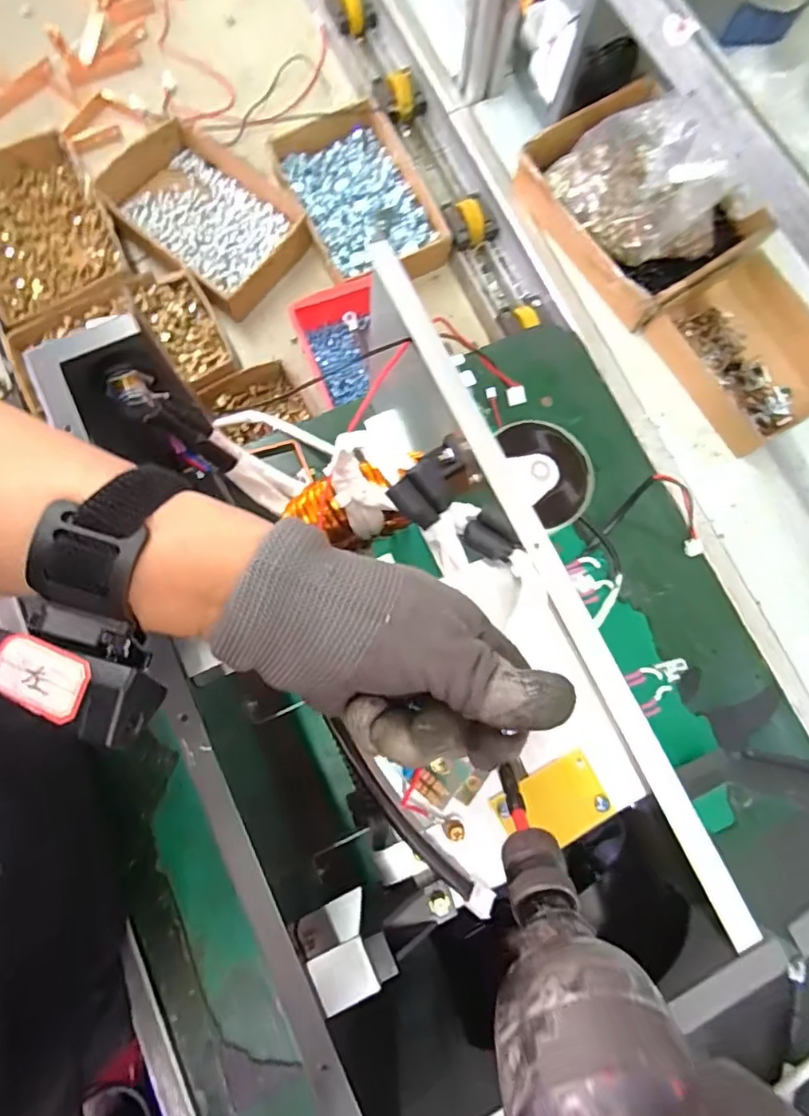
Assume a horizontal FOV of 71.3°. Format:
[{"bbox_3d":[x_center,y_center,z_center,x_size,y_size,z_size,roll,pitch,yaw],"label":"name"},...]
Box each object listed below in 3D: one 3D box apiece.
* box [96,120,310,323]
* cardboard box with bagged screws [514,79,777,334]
[{"bbox_3d":[-0.236,-0.409,0.673,0.225,0.042,0.157,41,80,5],"label":"box"},{"bbox_3d":[0.246,-0.376,0.563,0.177,0.118,0.222,-37,83,-9],"label":"cardboard box with bagged screws"}]

